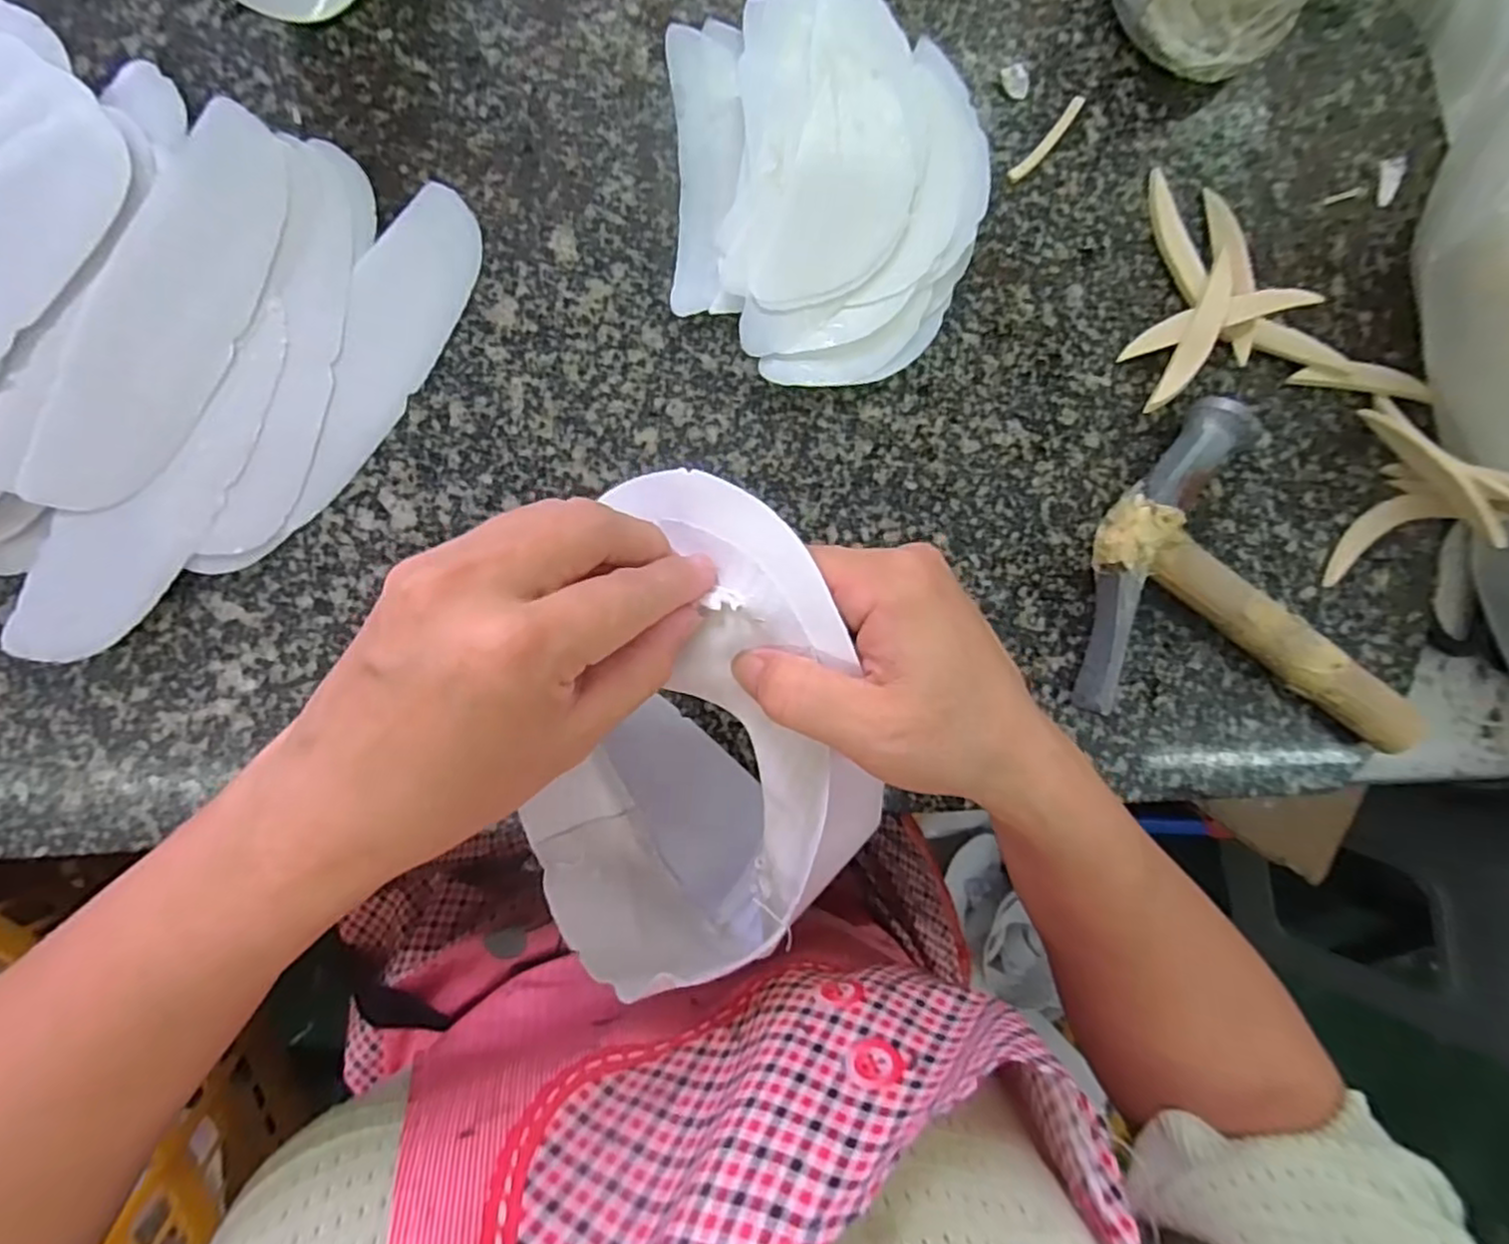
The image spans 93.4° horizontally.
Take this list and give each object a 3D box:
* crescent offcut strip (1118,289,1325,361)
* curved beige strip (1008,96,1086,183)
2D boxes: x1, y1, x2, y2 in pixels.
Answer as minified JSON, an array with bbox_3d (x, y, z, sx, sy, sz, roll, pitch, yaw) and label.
[{"bbox_3d":[0.201,-0.133,0.310,0.081,0.006,0.013,-15,93,6],"label":"crescent offcut strip"},{"bbox_3d":[0.126,-0.206,0.305,0.007,0.007,0.044,42,86,-6],"label":"curved beige strip"}]

